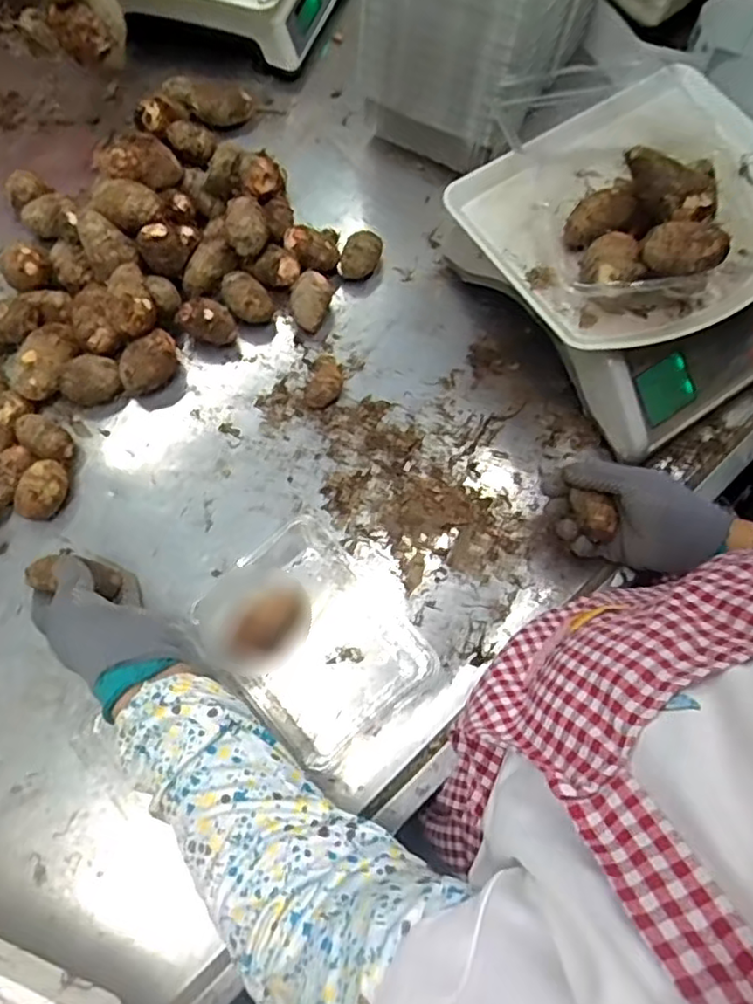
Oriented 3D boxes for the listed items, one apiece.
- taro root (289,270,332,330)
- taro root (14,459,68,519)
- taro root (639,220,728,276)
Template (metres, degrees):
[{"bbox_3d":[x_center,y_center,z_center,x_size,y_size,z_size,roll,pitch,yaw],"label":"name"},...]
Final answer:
[{"bbox_3d":[-0.068,-0.207,0.682,0.039,0.039,0.055,2,70,0],"label":"taro root"},{"bbox_3d":[-0.302,-0.008,0.598,0.036,0.038,0.052,39,74,13],"label":"taro root"},{"bbox_3d":[0.234,-0.191,0.499,0.059,0.032,0.032,15,70,5],"label":"taro root"}]

